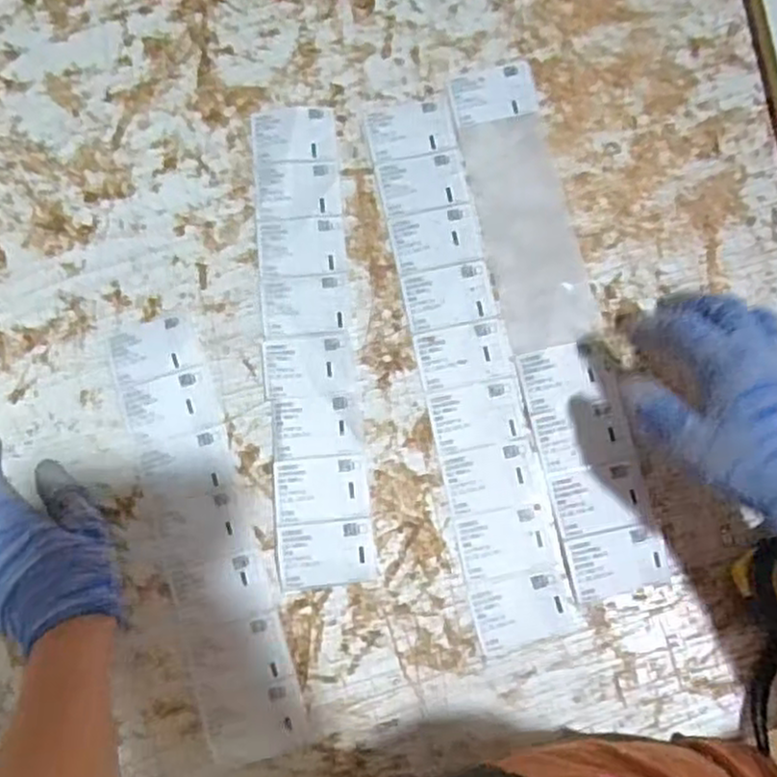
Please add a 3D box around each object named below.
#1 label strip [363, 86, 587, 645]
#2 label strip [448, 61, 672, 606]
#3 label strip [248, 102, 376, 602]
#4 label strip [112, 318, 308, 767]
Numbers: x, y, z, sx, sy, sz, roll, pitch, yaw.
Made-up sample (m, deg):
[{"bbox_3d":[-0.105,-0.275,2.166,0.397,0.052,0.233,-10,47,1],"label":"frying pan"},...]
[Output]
[{"bbox_3d":[0.050,-0.019,0.490,0.060,0.004,0.360,-12,80,-1],"label":"label strip"},{"bbox_3d":[0.109,-0.049,0.504,0.061,0.006,0.364,-12,79,-2],"label":"label strip"},{"bbox_3d":[-0.052,-0.035,0.493,0.059,0.004,0.317,-4,79,-3],"label":"label strip"},{"bbox_3d":[-0.115,0.089,0.470,0.056,0.005,0.271,-17,80,-5],"label":"label strip"}]

